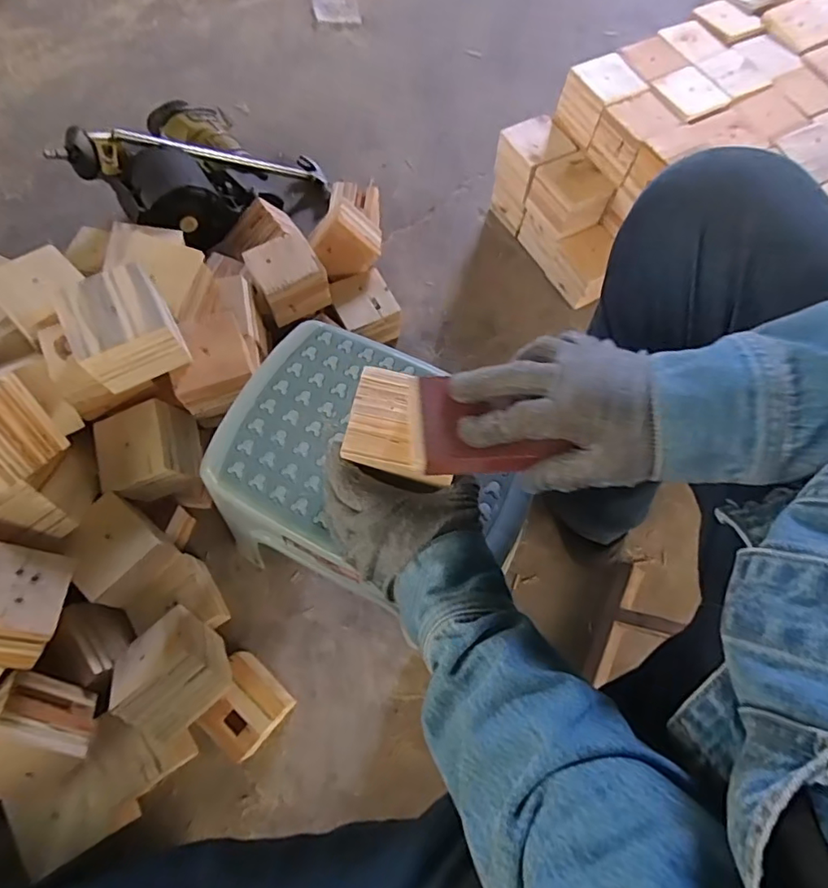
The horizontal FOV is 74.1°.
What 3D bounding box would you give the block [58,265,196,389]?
[{"bbox_3d":[-0.318,-0.126,0.600,0.102,0.069,0.099,-29,72,-13],"label":"block"}]

